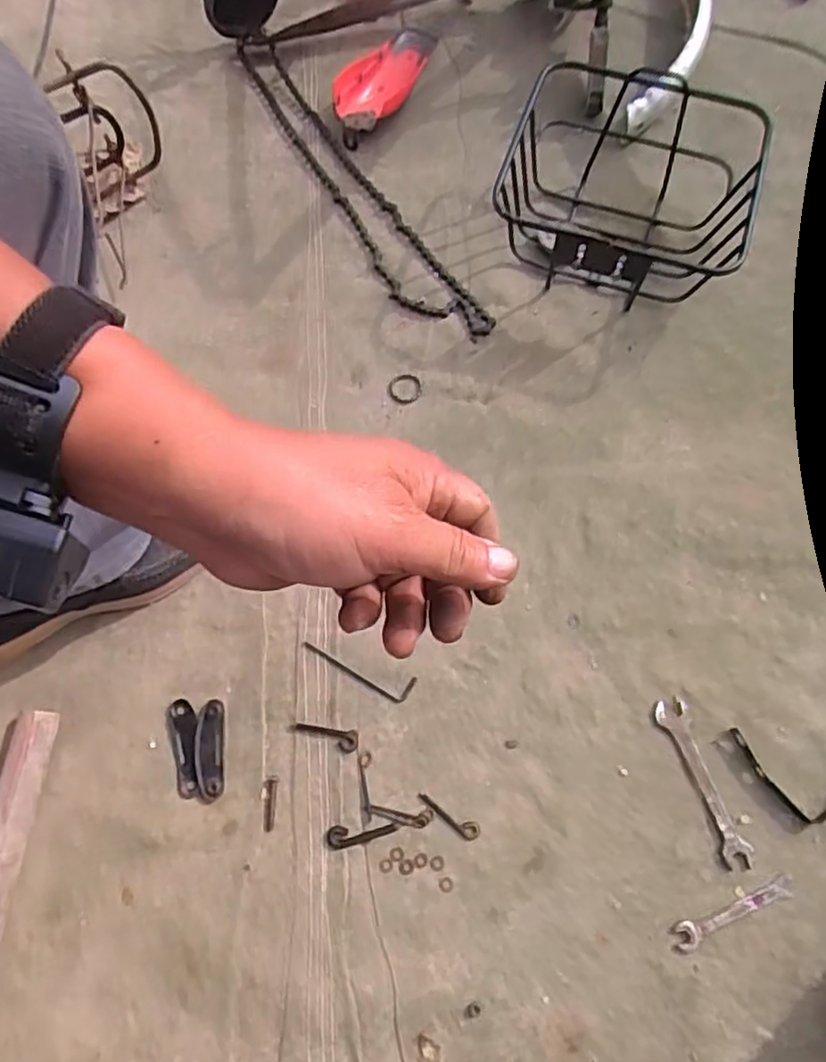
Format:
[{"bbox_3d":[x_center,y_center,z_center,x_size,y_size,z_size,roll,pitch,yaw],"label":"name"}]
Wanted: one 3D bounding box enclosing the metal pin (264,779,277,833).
[{"bbox_3d":[-0.131,0.251,0.619,0.010,0.004,0.045,0,71,-2],"label":"metal pin"}]

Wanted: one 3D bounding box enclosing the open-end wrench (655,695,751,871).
[{"bbox_3d":[0.266,0.229,0.619,0.030,0.009,0.150,-18,73,-7],"label":"open-end wrench"}]

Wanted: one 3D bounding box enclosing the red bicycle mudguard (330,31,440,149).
[{"bbox_3d":[-0.036,-0.571,0.858,0.077,0.043,0.185,40,75,11],"label":"red bicycle mudguard"}]

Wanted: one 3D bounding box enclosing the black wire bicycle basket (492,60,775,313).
[{"bbox_3d":[0.234,-0.375,0.749,0.254,0.130,0.246,19,72,5],"label":"black wire bicycle basket"}]

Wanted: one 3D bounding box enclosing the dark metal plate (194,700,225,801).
[{"bbox_3d":[-0.190,0.204,0.631,0.029,0.007,0.086,-4,71,-3],"label":"dark metal plate"}]

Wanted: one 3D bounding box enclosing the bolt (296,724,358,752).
[{"bbox_3d":[-0.081,0.196,0.637,0.059,0.004,0.020,7,71,0],"label":"bolt"}]

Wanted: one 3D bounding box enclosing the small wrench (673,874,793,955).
[{"bbox_3d":[0.277,0.332,0.586,0.114,0.004,0.022,-22,73,-8],"label":"small wrench"}]

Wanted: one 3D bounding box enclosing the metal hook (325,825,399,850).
[{"bbox_3d":[-0.045,0.275,0.611,0.064,0.004,0.019,-5,71,-4],"label":"metal hook"}]

